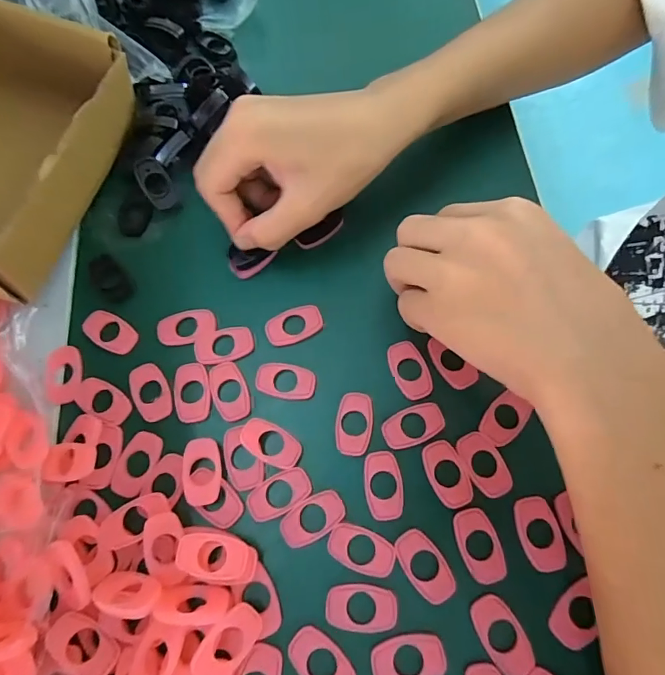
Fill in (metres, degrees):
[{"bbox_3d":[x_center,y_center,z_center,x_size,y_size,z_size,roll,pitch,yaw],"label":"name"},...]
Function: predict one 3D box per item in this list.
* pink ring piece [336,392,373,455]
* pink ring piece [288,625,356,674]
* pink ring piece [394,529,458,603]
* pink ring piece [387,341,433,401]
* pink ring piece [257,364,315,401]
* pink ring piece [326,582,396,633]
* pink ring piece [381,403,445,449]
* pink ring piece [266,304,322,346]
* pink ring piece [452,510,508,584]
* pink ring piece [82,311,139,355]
[{"bbox_3d":[0.012,0.045,0.231,0.019,0.004,0.033,5,69,2],"label":"pink ring piece"},{"bbox_3d":[-0.005,0.146,0.195,0.032,0.004,0.019,39,74,14],"label":"pink ring piece"},{"bbox_3d":[0.044,0.108,0.207,0.019,0.004,0.032,-37,73,-13],"label":"pink ring piece"},{"bbox_3d":[0.042,0.017,0.239,0.018,0.004,0.032,-20,70,-8],"label":"pink ring piece"},{"bbox_3d":[-0.026,0.023,0.240,0.031,0.004,0.019,8,69,3],"label":"pink ring piece"},{"bbox_3d":[0.013,0.125,0.203,0.032,0.006,0.019,-1,69,-1],"label":"pink ring piece"},{"bbox_3d":[0.042,0.046,0.229,0.032,0.004,0.018,-21,70,-8],"label":"pink ring piece"},{"bbox_3d":[-0.022,-0.007,0.251,0.032,0.004,0.020,-17,70,-7],"label":"pink ring piece"},{"bbox_3d":[0.071,0.100,0.211,0.019,0.008,0.031,-17,70,-6],"label":"pink ring piece"},{"bbox_3d":[-0.128,-0.004,0.251,0.035,0.004,0.019,24,71,9],"label":"pink ring piece"}]

